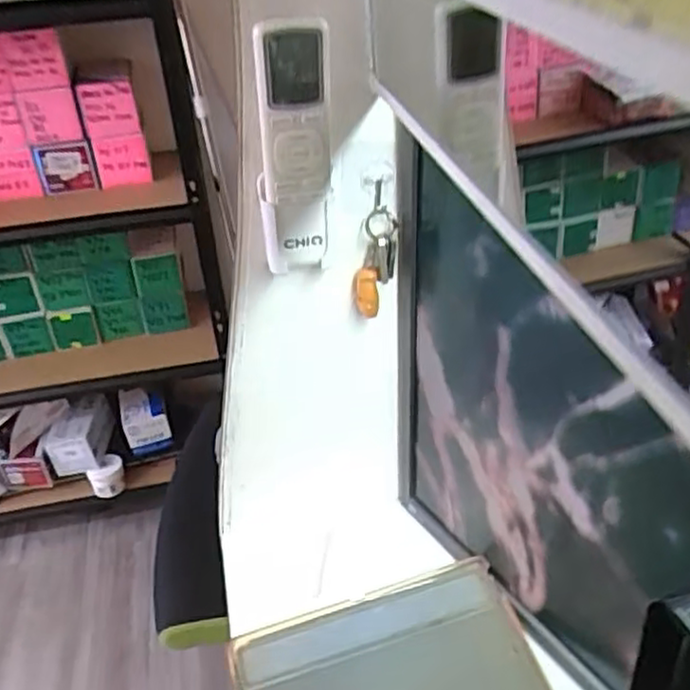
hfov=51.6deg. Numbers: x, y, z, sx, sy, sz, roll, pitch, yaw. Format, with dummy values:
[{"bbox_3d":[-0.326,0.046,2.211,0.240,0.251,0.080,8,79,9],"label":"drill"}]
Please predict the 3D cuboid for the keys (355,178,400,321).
[{"bbox_3d":[0.024,-0.074,0.581,0.034,0.109,0.012,-14,36,-16],"label":"keys"}]

